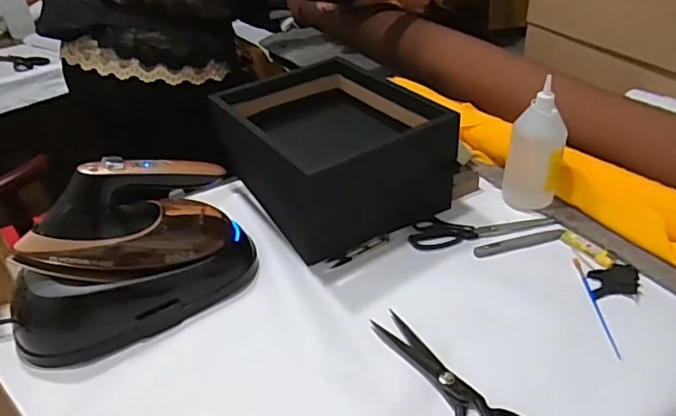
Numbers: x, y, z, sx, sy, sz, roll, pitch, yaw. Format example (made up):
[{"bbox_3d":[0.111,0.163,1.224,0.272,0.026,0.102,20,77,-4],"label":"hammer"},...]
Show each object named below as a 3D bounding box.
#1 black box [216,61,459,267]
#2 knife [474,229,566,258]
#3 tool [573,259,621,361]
[{"bbox_3d":[-0.009,-0.091,0.854,0.242,0.155,0.285,-23,40,-24],"label":"black box"},{"bbox_3d":[0.256,0.049,0.772,0.134,0.006,0.022,-10,36,-9],"label":"knife"},{"bbox_3d":[0.318,0.119,0.674,0.009,0.004,0.163,-3,37,5],"label":"tool"}]

